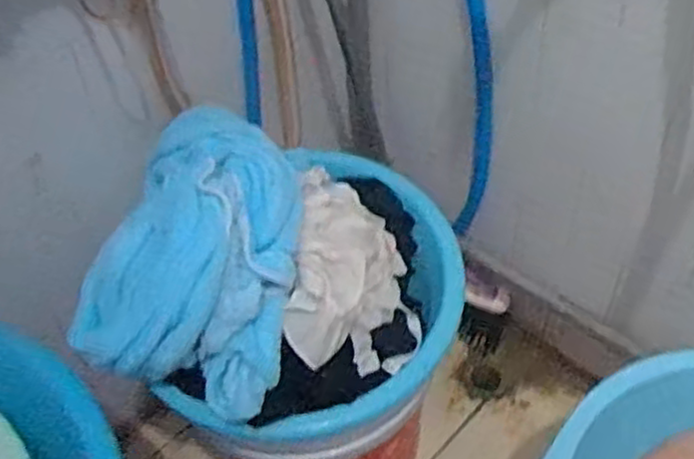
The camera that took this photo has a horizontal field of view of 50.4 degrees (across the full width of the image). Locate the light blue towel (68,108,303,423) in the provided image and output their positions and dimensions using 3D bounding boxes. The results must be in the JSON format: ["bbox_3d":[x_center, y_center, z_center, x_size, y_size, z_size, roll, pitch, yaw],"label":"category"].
[{"bbox_3d":[-0.133,0.009,0.664,0.179,0.122,0.260,6,50,10],"label":"light blue towel"}]

